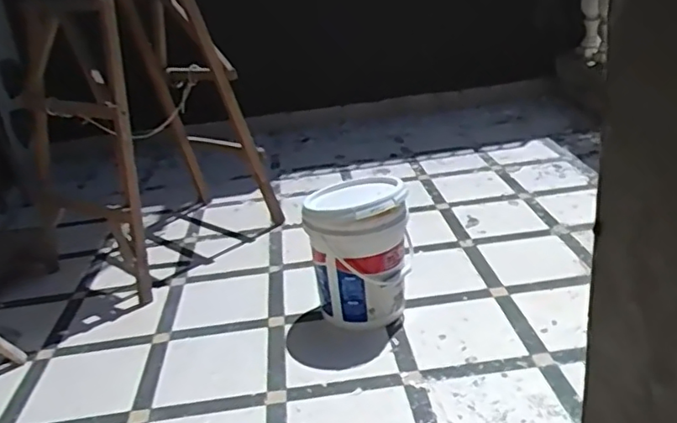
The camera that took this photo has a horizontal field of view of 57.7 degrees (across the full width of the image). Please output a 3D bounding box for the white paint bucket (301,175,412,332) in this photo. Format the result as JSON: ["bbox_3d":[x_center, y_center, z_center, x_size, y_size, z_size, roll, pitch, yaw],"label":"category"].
[{"bbox_3d":[0.051,0.107,1.835,0.283,0.382,0.323,-10,23,-6],"label":"white paint bucket"}]

